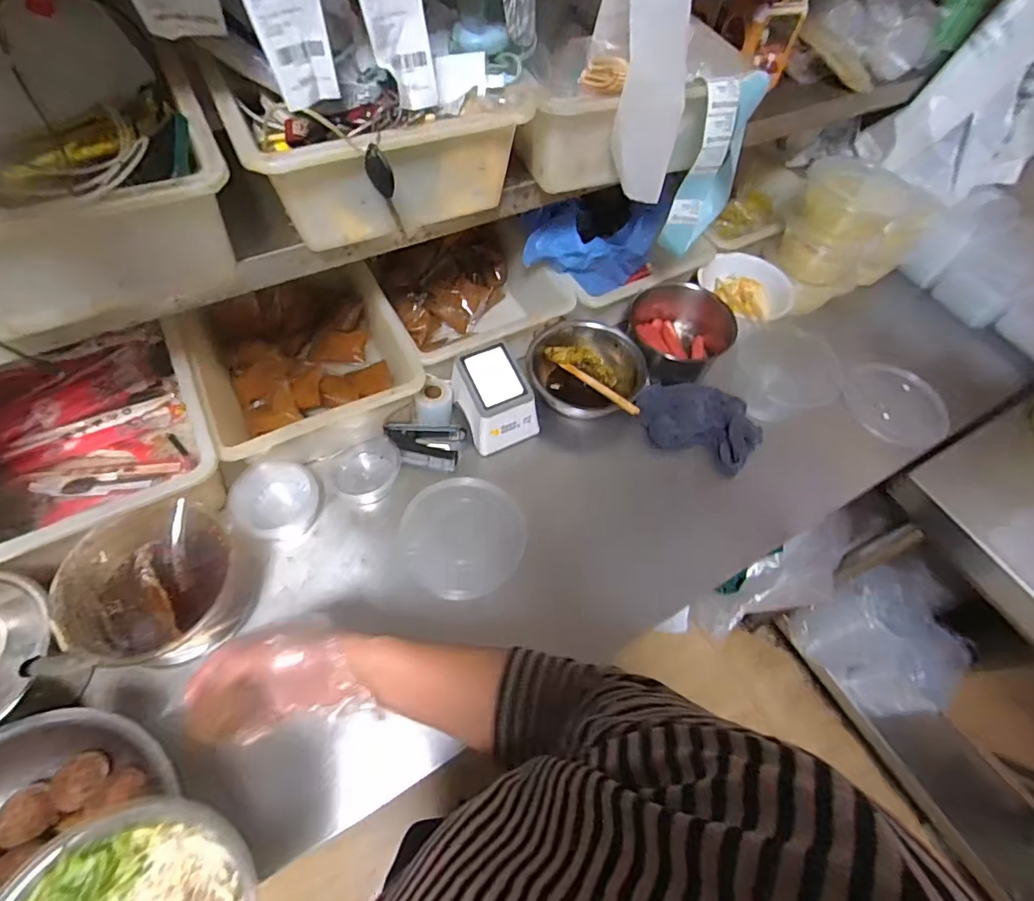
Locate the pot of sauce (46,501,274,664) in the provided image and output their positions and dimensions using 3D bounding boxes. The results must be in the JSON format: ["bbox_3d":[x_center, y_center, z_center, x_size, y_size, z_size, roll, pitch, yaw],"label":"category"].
[{"bbox_3d":[-0.401,0.155,0.576,0.165,0.098,0.168,2,59,-3],"label":"pot of sauce"}]

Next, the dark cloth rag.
[{"bbox_3d":[0.291,-0.039,0.799,0.198,0.061,0.136,8,59,0],"label":"dark cloth rag"}]

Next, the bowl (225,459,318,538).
[{"bbox_3d":[-0.316,0.067,0.656,0.081,0.075,0.105,21,60,8],"label":"bowl"}]

